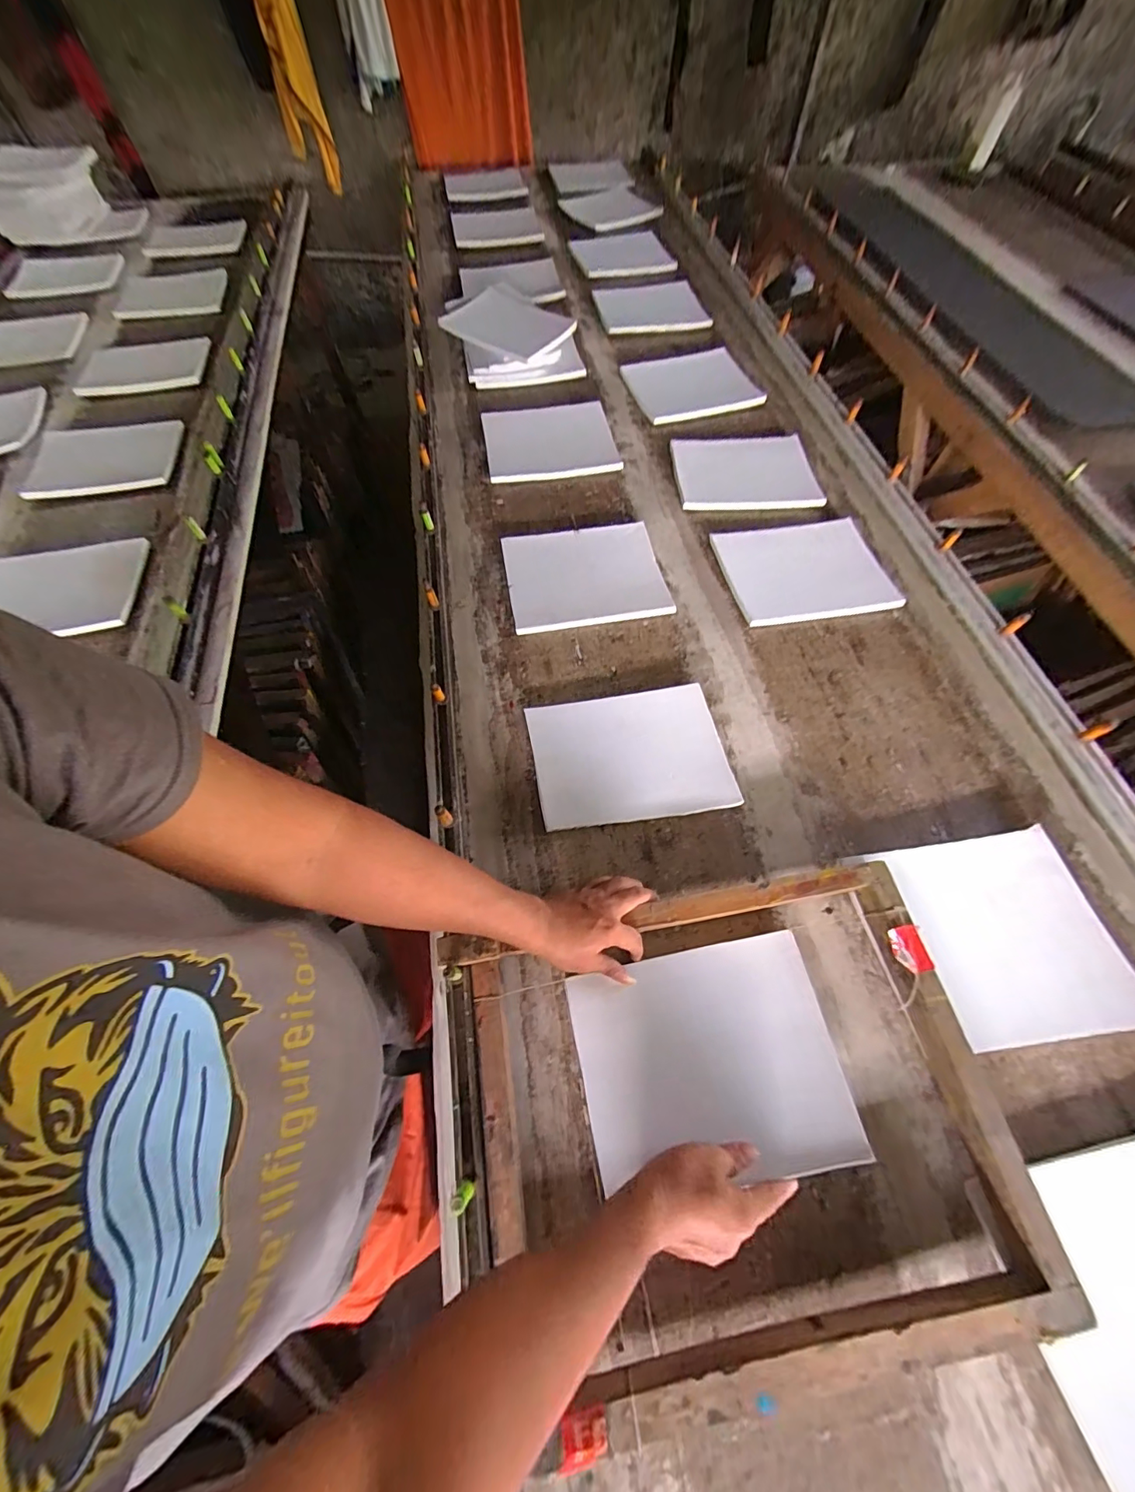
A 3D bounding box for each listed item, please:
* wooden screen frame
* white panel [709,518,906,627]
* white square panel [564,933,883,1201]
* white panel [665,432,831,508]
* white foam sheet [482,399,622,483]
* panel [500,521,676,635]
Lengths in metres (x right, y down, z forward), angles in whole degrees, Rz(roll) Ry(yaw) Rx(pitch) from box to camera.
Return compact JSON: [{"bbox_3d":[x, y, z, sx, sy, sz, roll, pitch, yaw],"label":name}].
[{"bbox_3d":[0.160,0.357,0.481,0.517,0.048,0.398,-12,64,-4],"label":"wooden screen frame"},{"bbox_3d":[0.416,-0.312,0.852,0.269,0.018,0.216,-8,64,-3],"label":"white panel"},{"bbox_3d":[0.150,0.338,0.522,0.268,0.020,0.205,-10,57,-2],"label":"white square panel"},{"bbox_3d":[0.357,-0.552,0.965,0.277,0.018,0.213,-4,64,-1],"label":"white panel"},{"bbox_3d":[-0.040,-0.656,1.017,0.266,0.021,0.243,-9,64,-3],"label":"white foam sheet"},{"bbox_3d":[0.028,-0.308,0.865,0.270,0.016,0.221,-9,64,-3],"label":"panel"}]

